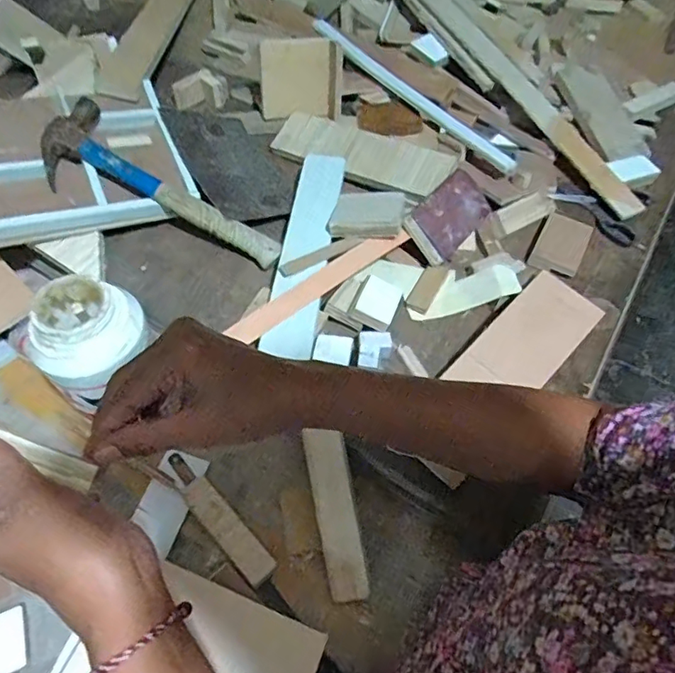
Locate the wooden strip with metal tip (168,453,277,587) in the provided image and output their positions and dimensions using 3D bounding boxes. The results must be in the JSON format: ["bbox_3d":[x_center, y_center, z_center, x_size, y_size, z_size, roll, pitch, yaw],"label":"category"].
[{"bbox_3d":[-0.106,0.160,0.474,0.026,0.011,0.135,-38,66,-24],"label":"wooden strip with metal tip"}]

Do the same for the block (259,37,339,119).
[{"bbox_3d":[-0.048,-0.340,0.699,0.103,0.097,0.011,0,43,-1],"label":"block"}]

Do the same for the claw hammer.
[{"bbox_3d":[-0.193,-0.156,0.583,0.283,0.032,0.107,30,60,1],"label":"claw hammer"}]

